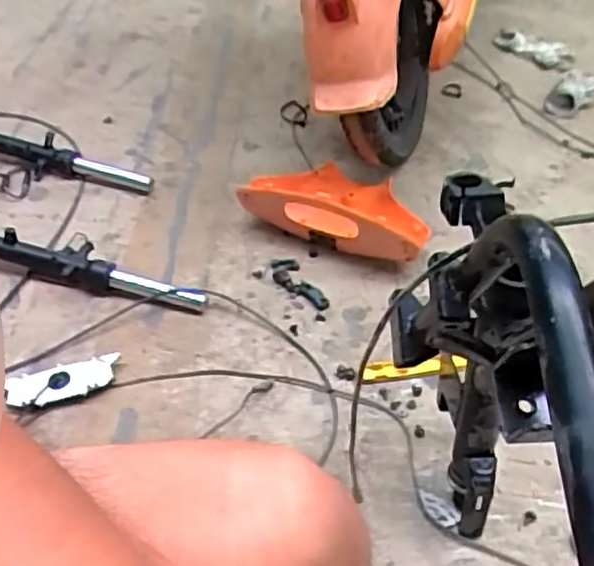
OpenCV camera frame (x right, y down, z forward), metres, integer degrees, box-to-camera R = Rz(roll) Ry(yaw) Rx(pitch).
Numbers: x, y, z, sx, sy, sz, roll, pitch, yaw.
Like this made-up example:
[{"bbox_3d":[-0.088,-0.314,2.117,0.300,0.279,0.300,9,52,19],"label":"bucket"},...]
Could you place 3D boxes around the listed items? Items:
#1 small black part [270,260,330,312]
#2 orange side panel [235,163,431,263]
[{"bbox_3d":[0.001,0.005,0.968,0.043,0.020,0.102,-25,50,-21],"label":"small black part"},{"bbox_3d":[0.060,-0.122,1.006,0.269,0.074,0.118,15,48,16],"label":"orange side panel"}]

